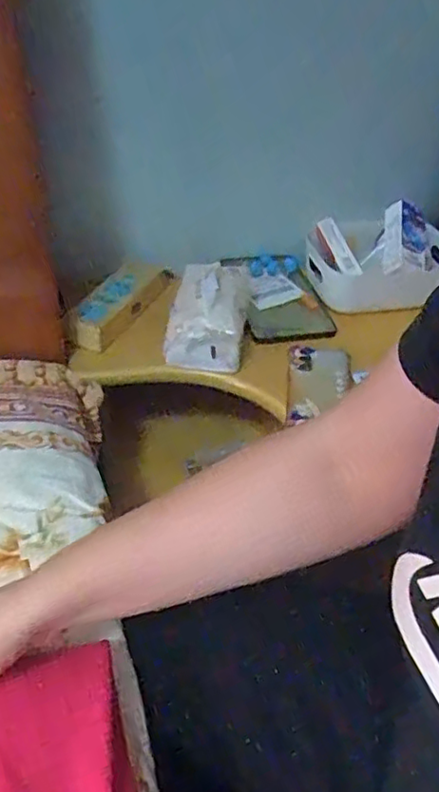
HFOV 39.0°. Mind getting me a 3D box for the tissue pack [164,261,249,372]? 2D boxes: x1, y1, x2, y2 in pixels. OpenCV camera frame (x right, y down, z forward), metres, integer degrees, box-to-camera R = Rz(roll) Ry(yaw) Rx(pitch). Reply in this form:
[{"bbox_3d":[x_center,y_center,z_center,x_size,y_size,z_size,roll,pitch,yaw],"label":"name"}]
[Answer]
[{"bbox_3d":[-0.011,-0.105,0.761,0.096,0.085,0.149,7,43,2],"label":"tissue pack"}]

